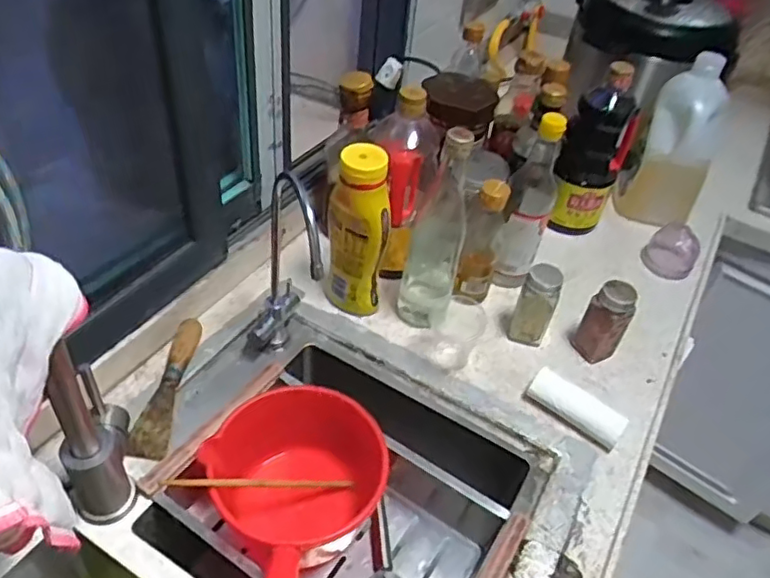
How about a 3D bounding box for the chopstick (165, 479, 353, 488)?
[{"bbox_3d":[-0.121,0.198,0.630,0.213,0.013,0.008,15,34,-38],"label":"chopstick"}]

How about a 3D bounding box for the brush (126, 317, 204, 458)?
[{"bbox_3d":[-0.245,0.106,0.701,0.039,0.026,0.168,6,44,-2],"label":"brush"}]

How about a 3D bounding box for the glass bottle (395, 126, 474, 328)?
[{"bbox_3d":[0.066,-0.076,0.770,0.068,0.274,0.081,13,44,5],"label":"glass bottle"}]

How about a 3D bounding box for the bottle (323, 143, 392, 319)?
[{"bbox_3d":[-0.034,-0.071,0.779,0.075,0.233,0.070,6,44,-2],"label":"bottle"}]

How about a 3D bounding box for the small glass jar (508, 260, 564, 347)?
[{"bbox_3d":[0.197,0.023,0.815,0.048,0.110,0.045,4,44,-4],"label":"small glass jar"}]

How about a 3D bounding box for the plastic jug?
[{"bbox_3d":[0.509,-0.248,1.083,0.128,0.265,0.130,27,47,19],"label":"plastic jug"}]

